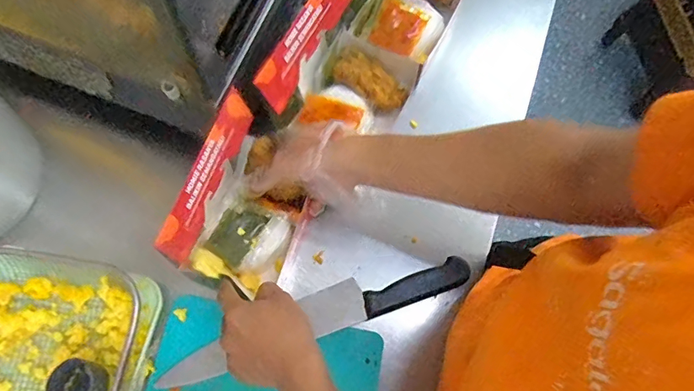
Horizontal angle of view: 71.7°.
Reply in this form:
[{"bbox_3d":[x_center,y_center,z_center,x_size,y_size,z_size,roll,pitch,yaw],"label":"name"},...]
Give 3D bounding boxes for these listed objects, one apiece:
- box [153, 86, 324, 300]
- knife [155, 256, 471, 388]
[{"bbox_3d":[-0.101,0.012,0.525,0.100,0.153,0.167,20,72,5],"label":"box"},{"bbox_3d":[-0.034,0.137,0.554,0.361,0.022,0.050,-18,73,-8],"label":"knife"}]

